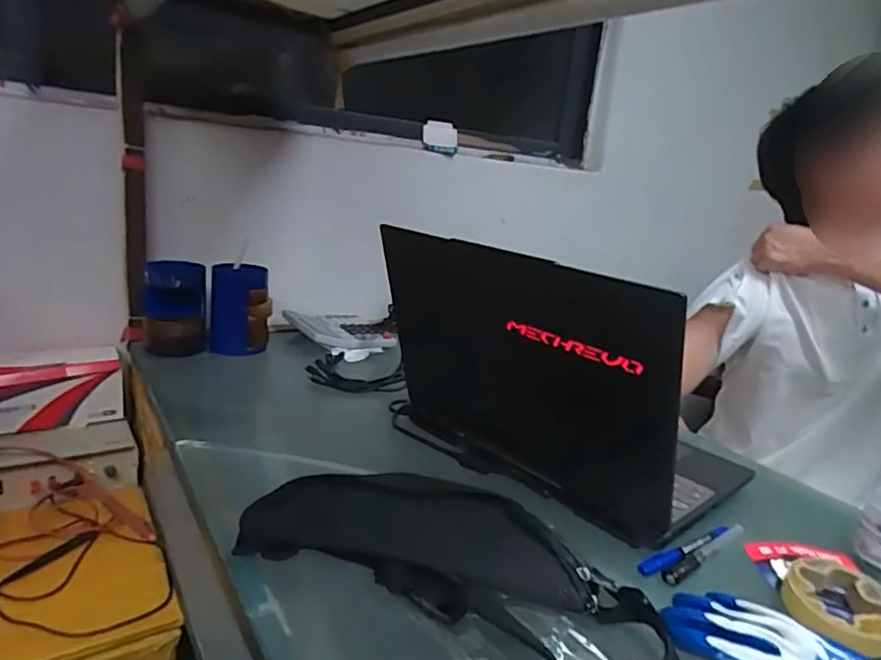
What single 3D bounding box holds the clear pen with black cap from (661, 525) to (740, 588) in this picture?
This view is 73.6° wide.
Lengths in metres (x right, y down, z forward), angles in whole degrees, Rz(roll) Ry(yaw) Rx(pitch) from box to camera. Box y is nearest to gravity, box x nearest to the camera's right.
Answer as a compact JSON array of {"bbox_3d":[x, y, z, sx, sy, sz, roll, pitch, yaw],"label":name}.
[{"bbox_3d":[0.250,0.208,0.549,0.141,0.015,0.013,-7,20,-39],"label":"clear pen with black cap"}]

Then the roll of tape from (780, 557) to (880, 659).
[{"bbox_3d":[0.320,0.220,0.472,0.085,0.025,0.078,6,15,-2],"label":"roll of tape"}]

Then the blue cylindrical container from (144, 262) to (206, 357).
[{"bbox_3d":[-0.419,-0.034,0.926,0.085,0.139,0.071,-3,18,-30],"label":"blue cylindrical container"}]

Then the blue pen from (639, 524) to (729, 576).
[{"bbox_3d":[0.228,0.206,0.545,0.127,0.013,0.016,-5,19,-35],"label":"blue pen"}]

